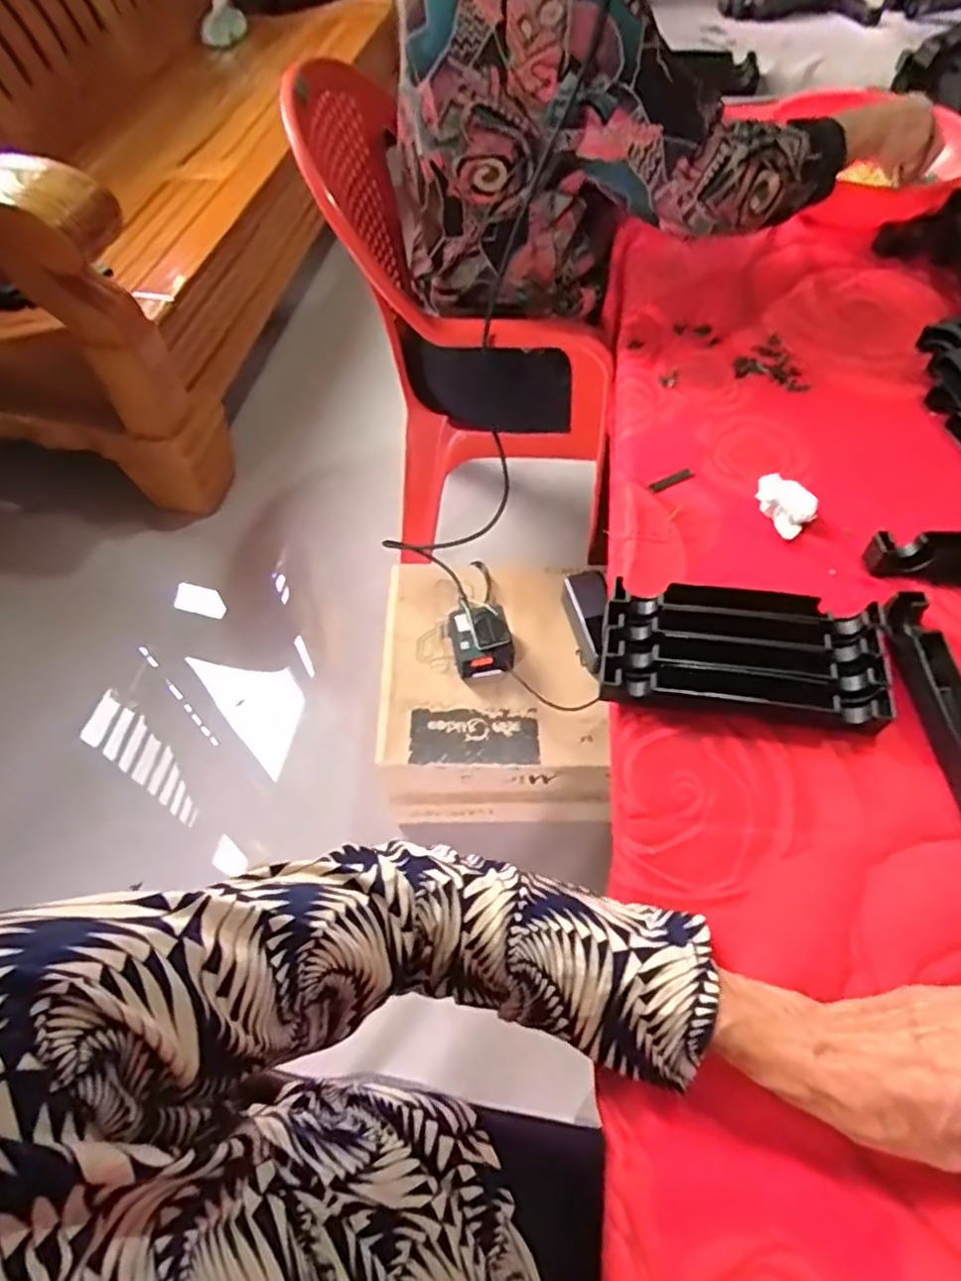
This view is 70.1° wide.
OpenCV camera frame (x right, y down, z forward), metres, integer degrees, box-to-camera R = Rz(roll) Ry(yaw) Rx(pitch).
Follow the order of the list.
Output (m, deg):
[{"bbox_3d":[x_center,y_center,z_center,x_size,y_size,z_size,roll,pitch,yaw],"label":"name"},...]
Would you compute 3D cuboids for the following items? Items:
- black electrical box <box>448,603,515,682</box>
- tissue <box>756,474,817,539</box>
[{"bbox_3d":[0.001,-0.001,0.871,0.073,0.051,0.089,-9,57,-5],"label":"black electrical box"},{"bbox_3d":[0.258,-0.114,0.586,0.050,0.029,0.041,28,61,19],"label":"tissue"}]

